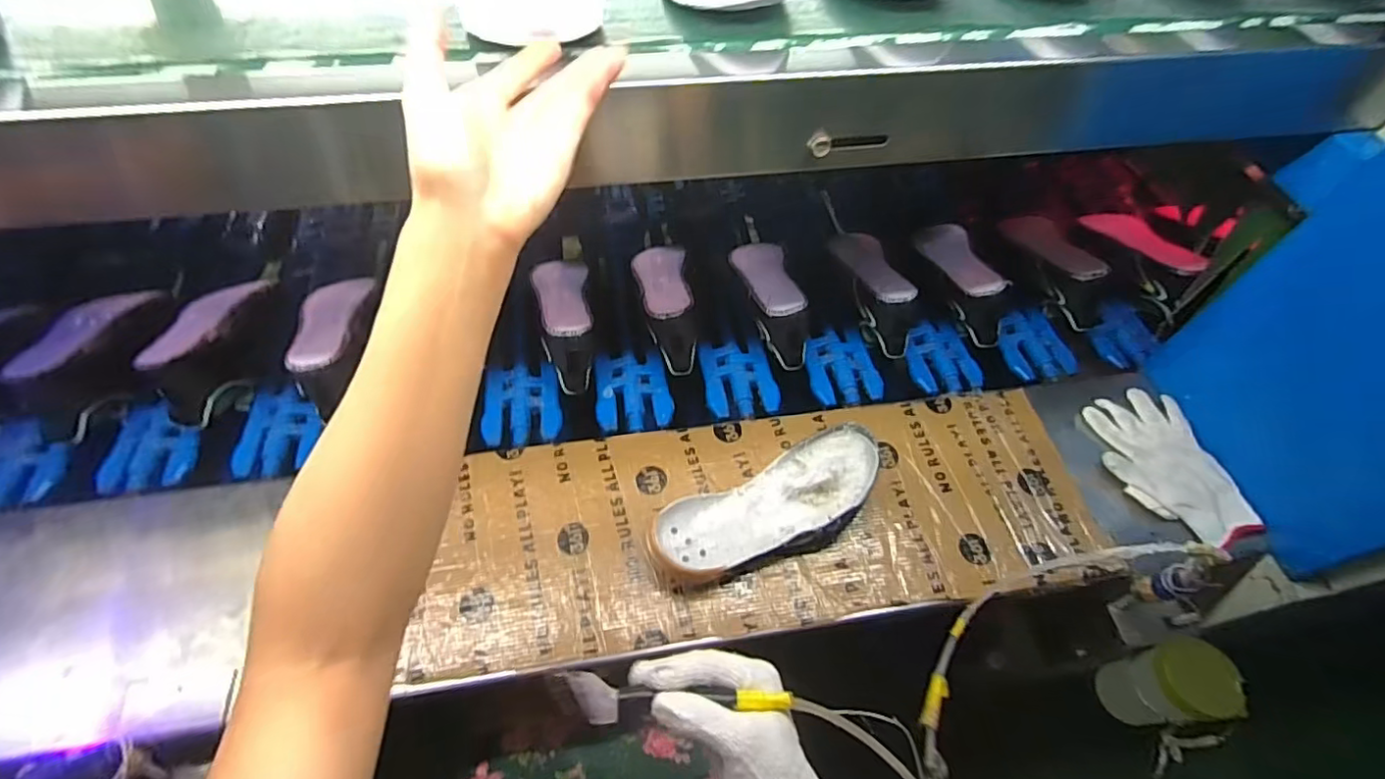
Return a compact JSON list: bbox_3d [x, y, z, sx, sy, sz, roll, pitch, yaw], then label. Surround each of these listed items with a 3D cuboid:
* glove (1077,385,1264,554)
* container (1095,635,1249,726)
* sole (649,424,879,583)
[{"bbox_3d":[0.539,0.082,0.670,0.119,0.031,0.191,-4,56,-4],"label":"glove"},{"bbox_3d":[0.515,0.325,0.644,0.061,0.137,0.076,-9,57,-8],"label":"container"},{"bbox_3d":[0.078,0.128,0.607,0.254,0.064,0.098,-23,60,-16],"label":"sole"}]

